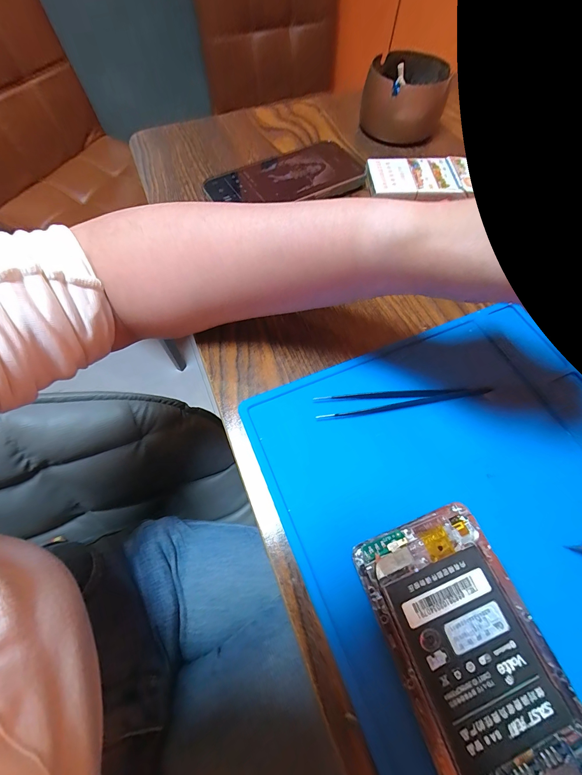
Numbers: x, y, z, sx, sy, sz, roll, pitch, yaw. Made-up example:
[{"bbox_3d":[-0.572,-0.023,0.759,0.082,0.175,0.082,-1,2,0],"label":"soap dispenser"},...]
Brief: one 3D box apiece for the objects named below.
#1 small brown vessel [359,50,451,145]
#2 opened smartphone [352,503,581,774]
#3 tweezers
[{"bbox_3d":[0.121,-0.318,0.335,0.086,0.050,0.081,7,64,3],"label":"small brown vessel"},{"bbox_3d":[0.088,0.134,0.139,0.069,0.009,0.139,-18,66,-9],"label":"opened smartphone"},{"bbox_3d":[0.072,0.010,0.197,0.111,0.007,0.014,-3,64,-2],"label":"tweezers"}]

